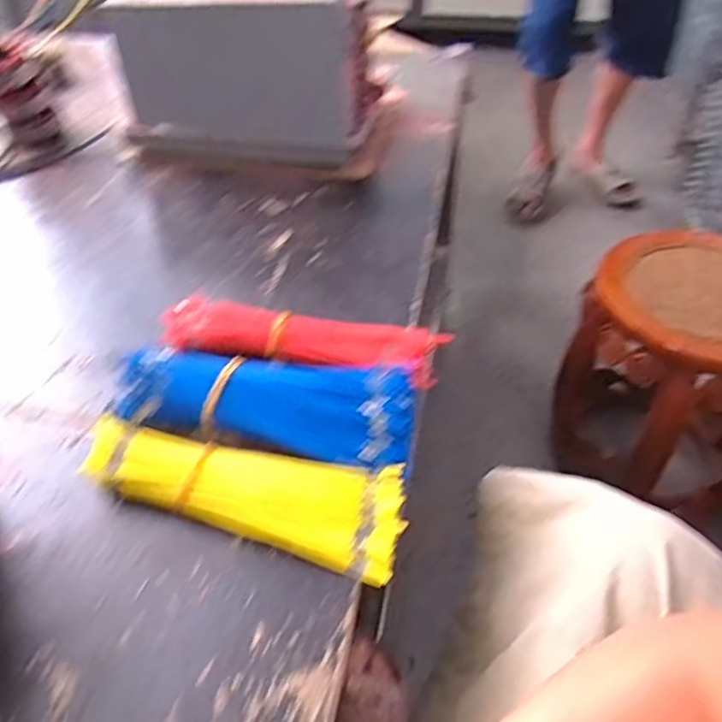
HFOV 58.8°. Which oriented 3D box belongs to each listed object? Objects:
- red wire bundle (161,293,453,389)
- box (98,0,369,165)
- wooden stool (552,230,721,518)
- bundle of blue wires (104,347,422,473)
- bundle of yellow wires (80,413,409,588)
[{"bbox_3d":[-0.055,-0.020,0.585,0.254,0.029,0.057,9,45,10],"label":"red wire bundle"},{"bbox_3d":[-0.153,-0.363,0.802,0.313,0.194,0.097,7,45,8],"label":"box"},{"bbox_3d":[0.513,0.028,1.041,0.350,0.378,0.289,18,47,19],"label":"wooden stool"},{"bbox_3d":[-0.077,0.029,0.522,0.241,0.044,0.103,6,45,7],"label":"bundle of blue wires"},{"bbox_3d":[-0.086,0.088,0.472,0.242,0.027,0.076,13,46,14],"label":"bundle of yellow wires"}]

